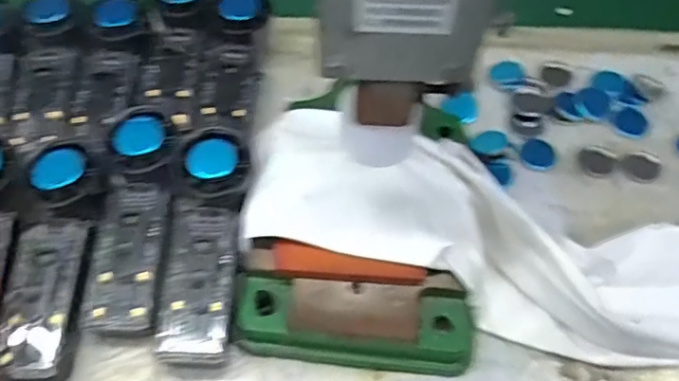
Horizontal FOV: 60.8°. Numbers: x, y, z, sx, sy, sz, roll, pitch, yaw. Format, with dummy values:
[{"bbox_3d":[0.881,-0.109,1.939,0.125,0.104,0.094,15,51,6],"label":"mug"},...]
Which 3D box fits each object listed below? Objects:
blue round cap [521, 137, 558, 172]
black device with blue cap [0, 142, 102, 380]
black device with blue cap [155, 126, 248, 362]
[{"bbox_3d":[0.163,-0.029,0.474,0.029,0.005,0.032,29,60,19],"label":"blue round cap"},{"bbox_3d":[-0.192,0.043,0.383,0.049,0.023,0.156,0,67,-1],"label":"black device with blue cap"},{"bbox_3d":[-0.093,0.035,0.388,0.050,0.025,0.156,1,67,0],"label":"black device with blue cap"}]

